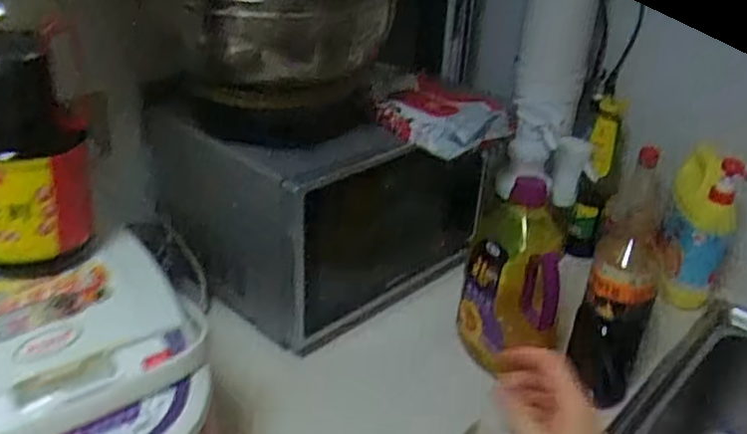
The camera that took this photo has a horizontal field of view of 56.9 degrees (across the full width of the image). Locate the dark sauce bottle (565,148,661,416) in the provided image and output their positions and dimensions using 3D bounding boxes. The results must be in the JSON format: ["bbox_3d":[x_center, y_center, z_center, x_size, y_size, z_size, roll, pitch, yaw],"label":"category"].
[{"bbox_3d":[0.298,0.084,0.827,0.079,0.319,0.070,17,30,21],"label":"dark sauce bottle"}]

